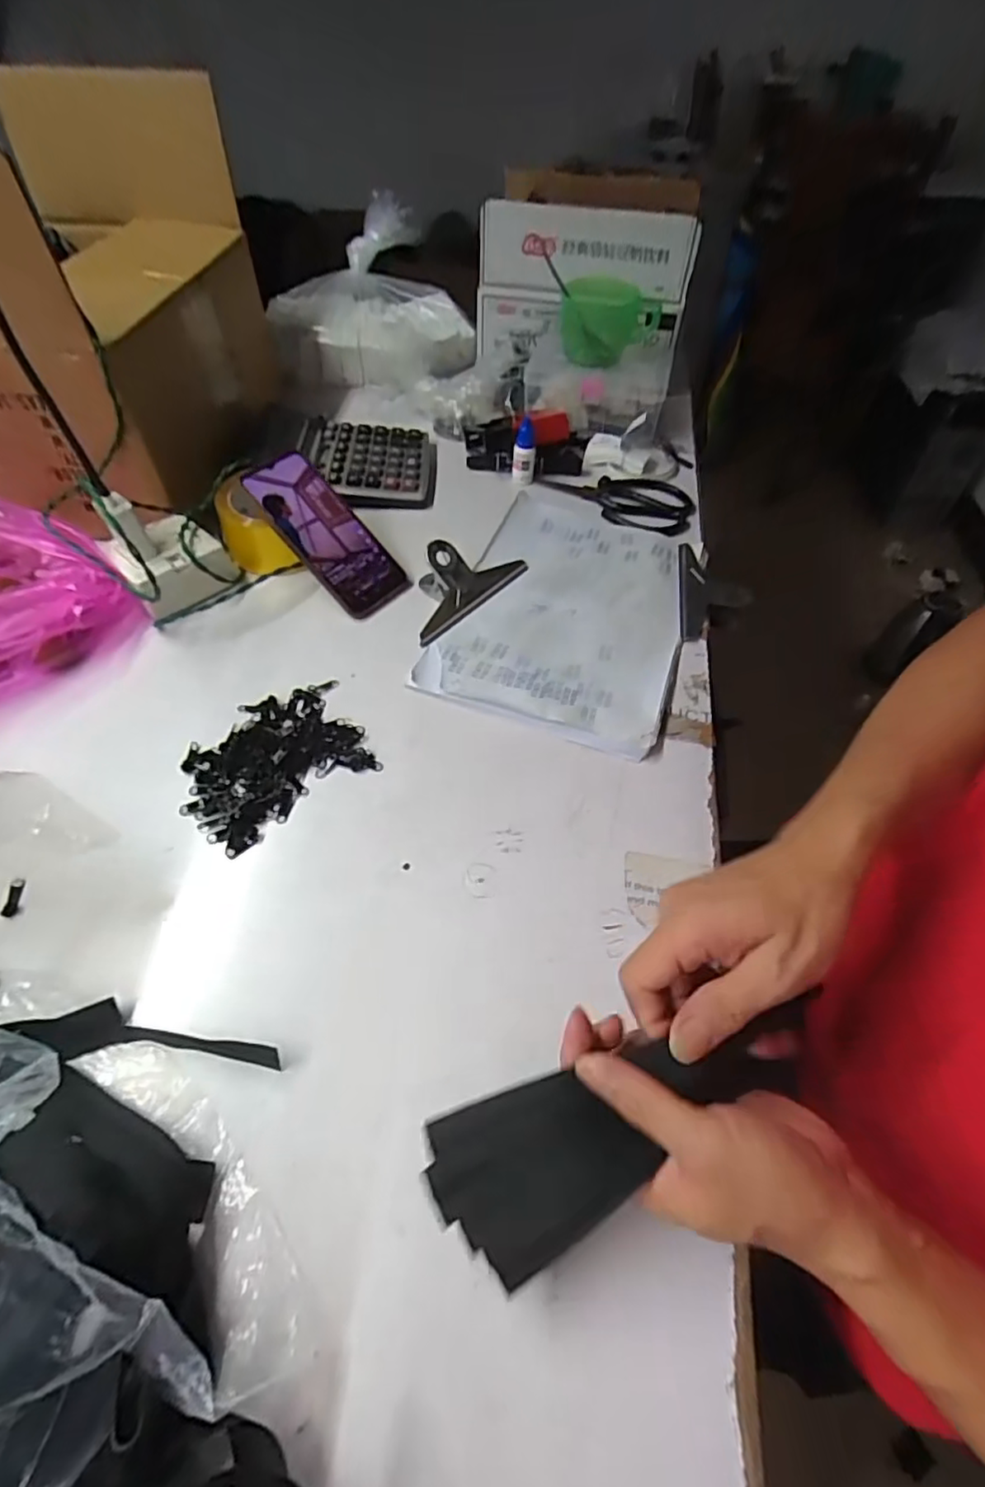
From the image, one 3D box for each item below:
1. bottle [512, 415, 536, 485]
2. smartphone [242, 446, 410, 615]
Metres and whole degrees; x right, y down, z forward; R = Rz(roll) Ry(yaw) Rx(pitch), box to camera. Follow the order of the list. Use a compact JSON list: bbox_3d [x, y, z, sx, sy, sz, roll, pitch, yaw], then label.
[{"bbox_3d":[0.036,-0.337,0.706,0.024,0.059,0.030,-1,52,-1],"label":"bottle"},{"bbox_3d":[-0.155,-0.198,0.582,0.165,0.011,0.074,49,61,-7],"label":"smartphone"}]

